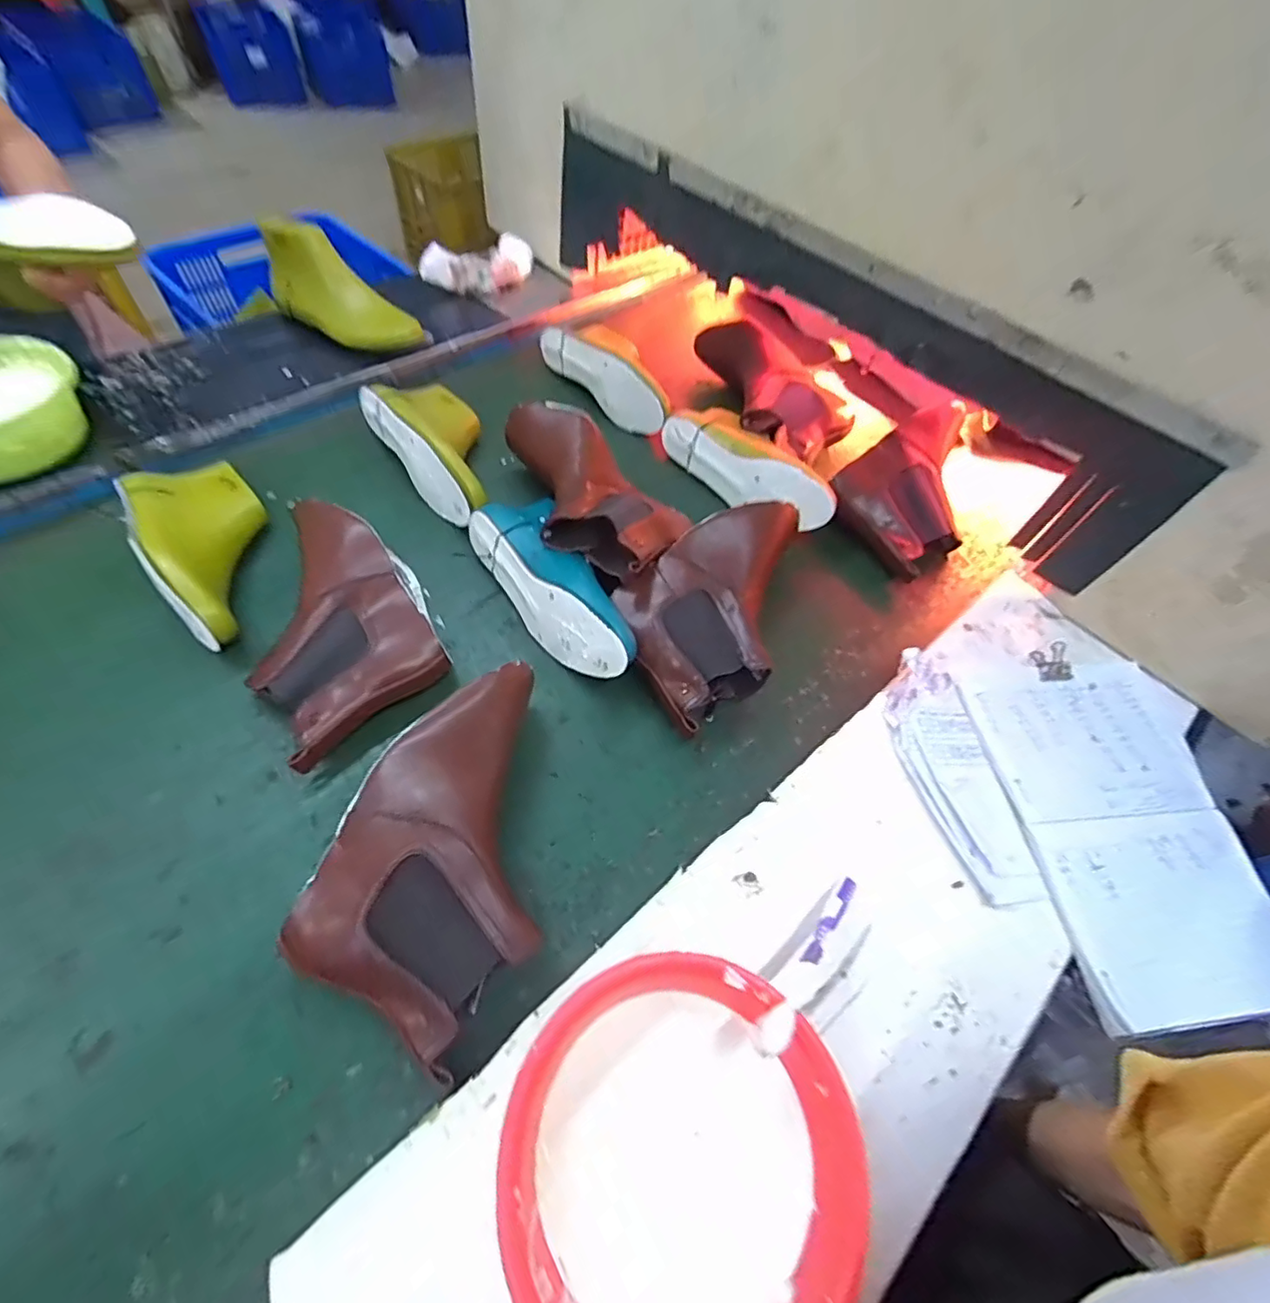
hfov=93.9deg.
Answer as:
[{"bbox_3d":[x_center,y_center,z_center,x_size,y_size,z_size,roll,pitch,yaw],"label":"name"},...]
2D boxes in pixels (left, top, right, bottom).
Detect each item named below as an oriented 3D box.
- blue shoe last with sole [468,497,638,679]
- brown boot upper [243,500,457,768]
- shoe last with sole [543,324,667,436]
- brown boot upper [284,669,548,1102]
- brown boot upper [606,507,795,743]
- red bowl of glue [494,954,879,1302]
[{"bbox_3d":[-0.084,-0.065,0.608,0.074,0.087,0.247,-27,63,-22],"label":"blue shoe last with sole"},{"bbox_3d":[-0.284,-0.034,0.568,0.160,0.077,0.263,-21,60,-19],"label":"brown boot upper"},{"bbox_3d":[-0.019,-0.407,0.854,0.107,0.079,0.249,-35,66,-25],"label":"shoe last with sole"},{"bbox_3d":[-0.120,0.142,0.454,0.162,0.095,0.259,31,59,11],"label":"brown boot upper"},{"bbox_3d":[0.108,-0.051,0.613,0.255,0.085,0.167,-28,63,-22],"label":"brown boot upper"},{"bbox_3d":[0.027,0.287,0.341,0.187,0.074,0.183,3,56,-5],"label":"red bowl of glue"}]

